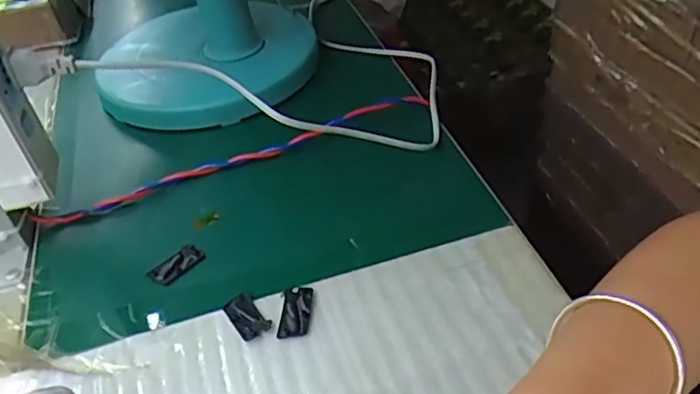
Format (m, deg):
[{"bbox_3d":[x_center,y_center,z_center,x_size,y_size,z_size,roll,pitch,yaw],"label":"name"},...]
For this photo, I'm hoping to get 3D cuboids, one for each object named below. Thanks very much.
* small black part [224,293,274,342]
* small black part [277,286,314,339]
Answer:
[{"bbox_3d":[-0.058,0.066,0.342,0.017,0.004,0.031,-28,45,-22],"label":"small black part"},{"bbox_3d":[-0.030,0.064,0.342,0.017,0.004,0.034,-3,41,5],"label":"small black part"}]

